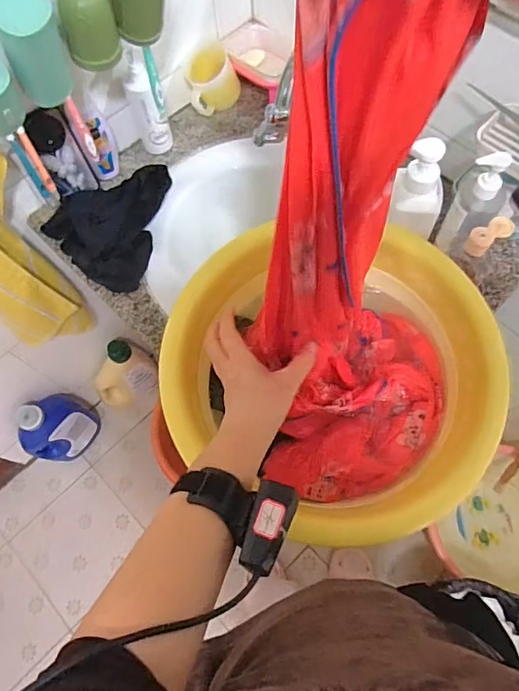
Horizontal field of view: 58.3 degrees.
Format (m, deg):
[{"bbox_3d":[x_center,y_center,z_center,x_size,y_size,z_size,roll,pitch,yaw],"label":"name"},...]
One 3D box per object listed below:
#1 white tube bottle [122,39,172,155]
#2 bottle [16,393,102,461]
[{"bbox_3d":[-0.197,-0.415,0.785,0.055,0.206,0.051,-2,67,1],"label":"white tube bottle"},{"bbox_3d":[-0.559,0.224,1.299,0.093,0.322,0.191,23,70,11],"label":"bottle"}]

